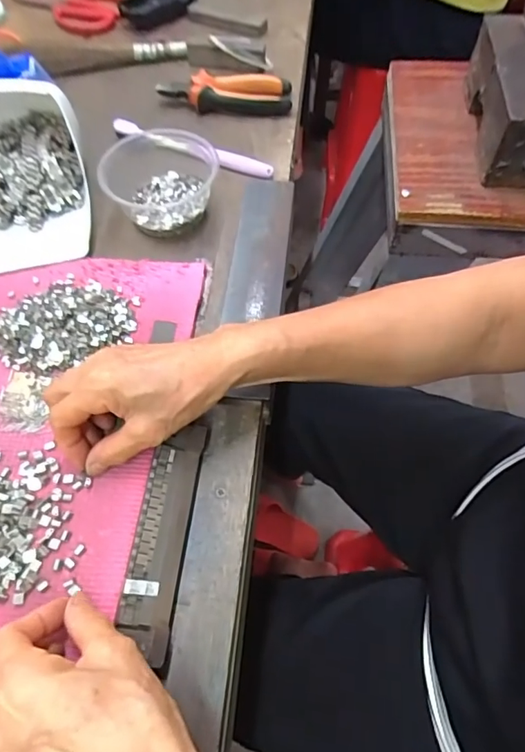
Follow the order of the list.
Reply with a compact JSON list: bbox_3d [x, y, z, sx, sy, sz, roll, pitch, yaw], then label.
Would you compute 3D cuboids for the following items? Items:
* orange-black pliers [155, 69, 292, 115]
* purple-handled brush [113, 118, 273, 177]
[{"bbox_3d":[-0.044,-0.335,0.568,0.153,0.025,0.059,7,61,4],"label":"orange-black pliers"},{"bbox_3d":[-0.078,-0.239,0.515,0.182,0.020,0.020,19,62,10],"label":"purple-handled brush"}]

